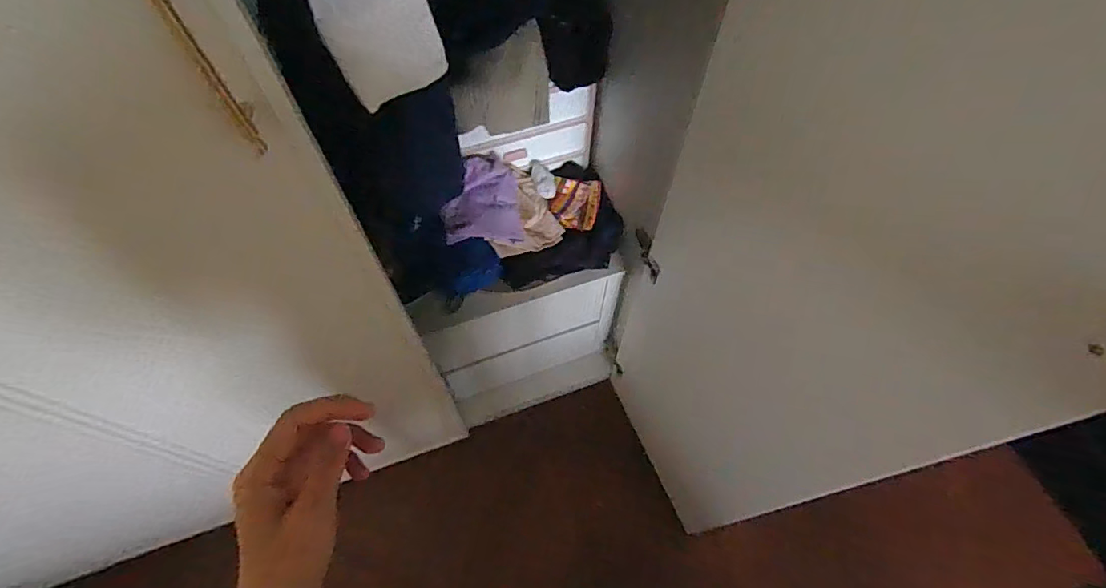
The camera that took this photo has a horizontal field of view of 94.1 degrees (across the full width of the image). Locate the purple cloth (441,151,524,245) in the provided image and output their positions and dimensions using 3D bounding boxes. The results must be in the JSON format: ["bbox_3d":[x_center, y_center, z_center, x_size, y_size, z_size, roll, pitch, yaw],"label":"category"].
[{"bbox_3d":[-0.144,-0.192,1.048,0.155,0.039,0.168,-4,103,-9],"label":"purple cloth"}]

